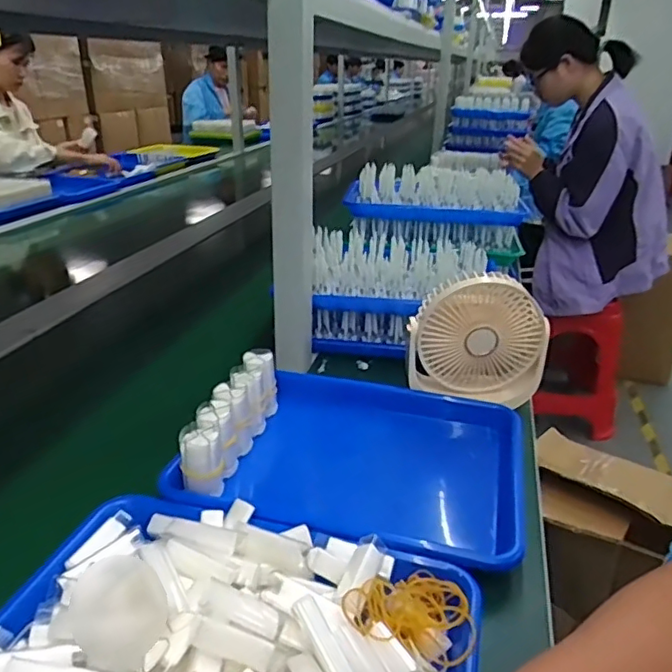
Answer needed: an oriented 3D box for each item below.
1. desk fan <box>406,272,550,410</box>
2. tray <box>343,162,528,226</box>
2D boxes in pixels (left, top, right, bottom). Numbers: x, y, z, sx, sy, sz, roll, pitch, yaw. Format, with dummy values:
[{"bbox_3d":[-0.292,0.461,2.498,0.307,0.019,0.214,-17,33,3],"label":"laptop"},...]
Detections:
[{"bbox_3d":[0.167,0.006,0.684,0.152,0.158,0.052,7,26,12],"label":"desk fan"},{"bbox_3d":[0.180,-0.251,1.051,0.306,0.089,0.187,7,26,12],"label":"tray"}]

